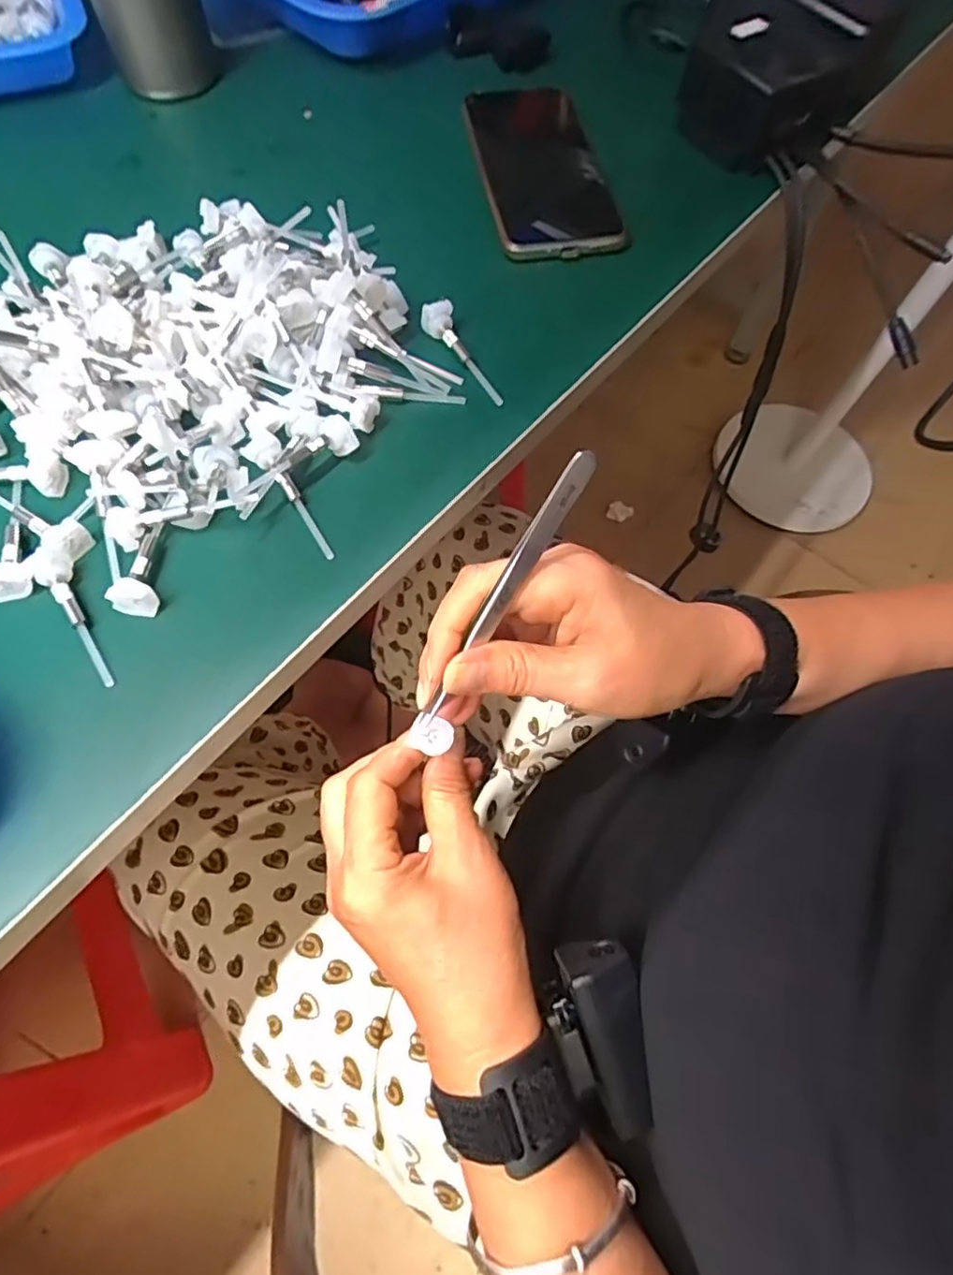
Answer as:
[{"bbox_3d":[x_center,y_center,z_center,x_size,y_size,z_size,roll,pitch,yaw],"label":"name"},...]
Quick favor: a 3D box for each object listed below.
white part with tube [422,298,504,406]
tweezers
[{"bbox_3d":[-0.007,-0.150,0.337,0.016,0.019,0.064,-26,70,-14],"label":"white part with tube"},{"bbox_3d":[0.008,-0.013,0.246,0.007,0.130,0.010,39,26,14],"label":"tweezers"}]

